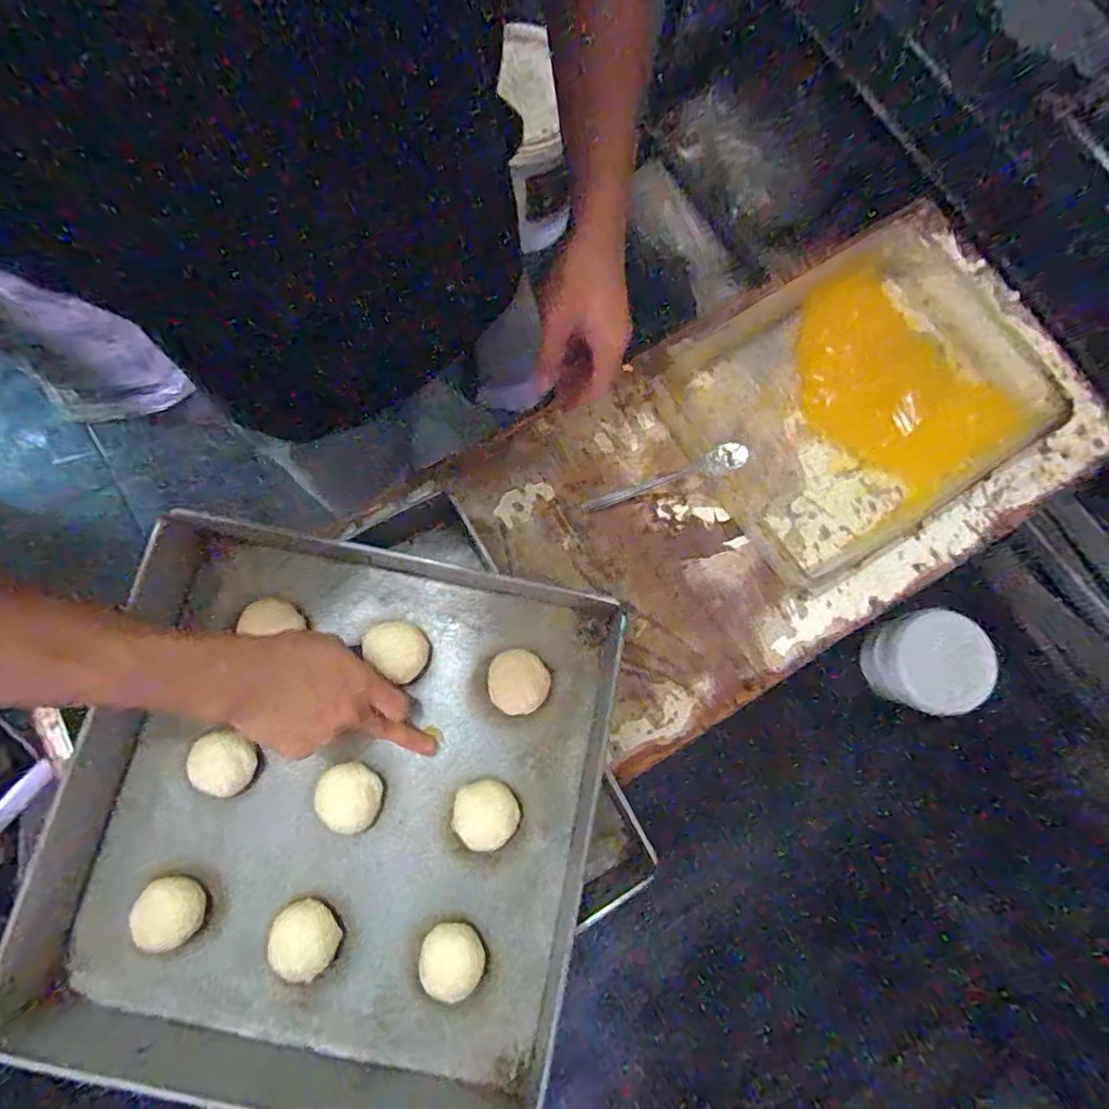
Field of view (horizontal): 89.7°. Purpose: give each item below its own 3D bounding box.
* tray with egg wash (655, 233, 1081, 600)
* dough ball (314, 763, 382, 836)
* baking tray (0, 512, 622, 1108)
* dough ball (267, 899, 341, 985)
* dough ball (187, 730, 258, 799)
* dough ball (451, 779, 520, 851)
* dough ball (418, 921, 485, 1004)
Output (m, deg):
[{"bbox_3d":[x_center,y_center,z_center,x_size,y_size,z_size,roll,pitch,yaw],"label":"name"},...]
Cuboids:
[{"bbox_3d":[0.345,-0.183,0.637,0.390,0.065,0.317,-30,80,-8],"label":"tray with egg wash"},{"bbox_3d":[-0.182,0.217,0.499,0.052,0.032,0.056,1,78,-3],"label":"dough ball"},{"bbox_3d":[-0.198,0.219,0.476,0.438,0.068,0.449,12,77,1],"label":"baking tray"},{"bbox_3d":[-0.213,0.327,0.476,0.055,0.026,0.057,1,78,-3],"label":"dough ball"},{"bbox_3d":[-0.288,0.183,0.493,0.051,0.034,0.053,1,78,-3],"label":"dough ball"},{"bbox_3d":[-0.062,0.229,0.495,0.052,0.026,0.057,1,78,-3],"label":"dough ball"},{"bbox_3d":[-0.087,0.341,0.472,0.054,0.032,0.053,1,78,-3],"label":"dough ball"}]

